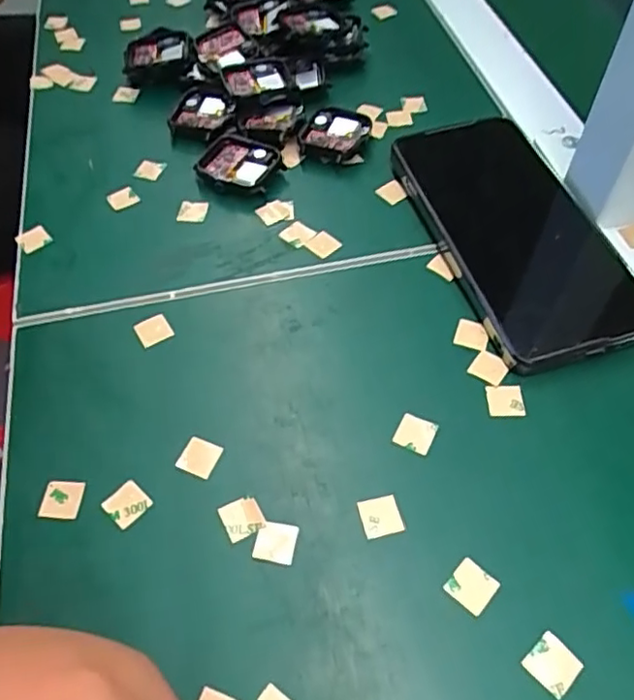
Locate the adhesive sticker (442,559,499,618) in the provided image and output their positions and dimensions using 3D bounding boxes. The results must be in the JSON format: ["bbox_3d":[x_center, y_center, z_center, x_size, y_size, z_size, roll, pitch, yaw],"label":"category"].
[{"bbox_3d":[0.057,0.088,0.231,0.015,0.004,0.016,38,64,21],"label":"adhesive sticker"}]

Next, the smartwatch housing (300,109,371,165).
[{"bbox_3d":[0.012,-0.131,0.381,0.037,0.013,0.045,12,55,10],"label":"smartwatch housing"}]

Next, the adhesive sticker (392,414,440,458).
[{"bbox_3d":[0.042,0.036,0.267,0.016,0.004,0.015,25,67,12],"label":"adhesive sticker"}]

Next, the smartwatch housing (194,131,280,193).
[{"bbox_3d":[-0.045,-0.108,0.363,0.041,0.013,0.040,15,56,12],"label":"smartwatch housing"}]

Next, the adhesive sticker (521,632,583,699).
[{"bbox_3d":[0.081,0.109,0.215,0.015,0.004,0.015,-39,64,-20],"label":"adhesive sticker"}]

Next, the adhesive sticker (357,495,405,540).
[{"bbox_3d":[0.025,0.066,0.246,0.015,0.004,0.015,-10,59,-9],"label":"adhesive sticker"}]

